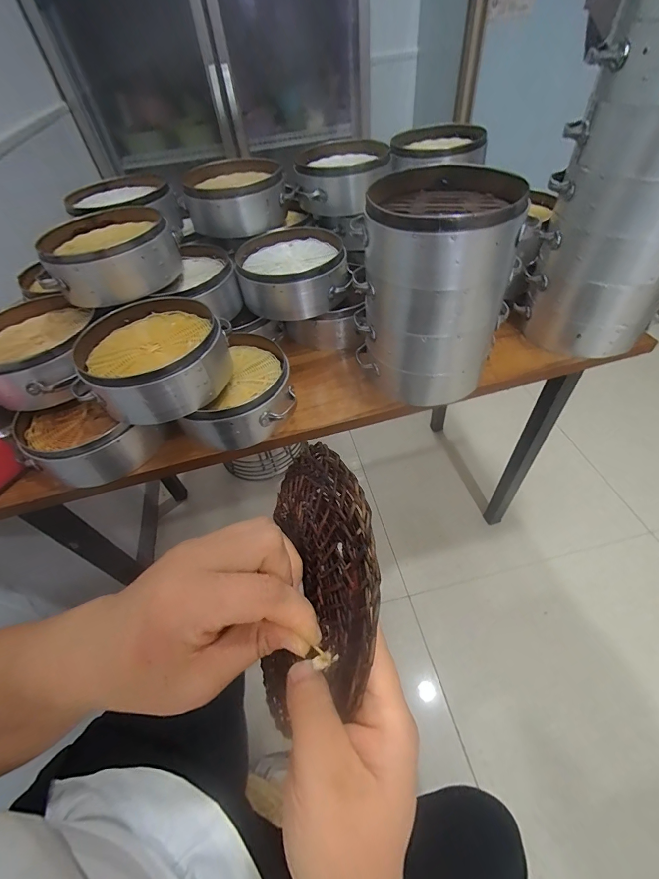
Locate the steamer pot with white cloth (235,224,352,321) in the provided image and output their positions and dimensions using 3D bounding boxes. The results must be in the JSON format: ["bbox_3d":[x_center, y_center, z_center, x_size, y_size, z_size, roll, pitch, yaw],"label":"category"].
[{"bbox_3d":[-0.065,-0.302,0.664,0.185,0.076,0.196,-8,49,-1],"label":"steamer pot with white cloth"}]

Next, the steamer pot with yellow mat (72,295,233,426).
[{"bbox_3d":[-0.241,-0.116,0.507,0.193,0.070,0.183,-3,49,4],"label":"steamer pot with yellow mat"}]

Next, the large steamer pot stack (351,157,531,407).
[{"bbox_3d":[0.148,-0.221,0.544,0.191,0.253,0.200,5,50,11],"label":"large steamer pot stack"}]

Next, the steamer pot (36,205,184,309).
[{"bbox_3d":[-0.333,-0.292,0.567,0.185,0.077,0.180,-21,51,-12],"label":"steamer pot"}]

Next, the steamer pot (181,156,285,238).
[{"bbox_3d":[-0.178,-0.468,0.720,0.183,0.079,0.196,-14,49,-5],"label":"steamer pot"}]

